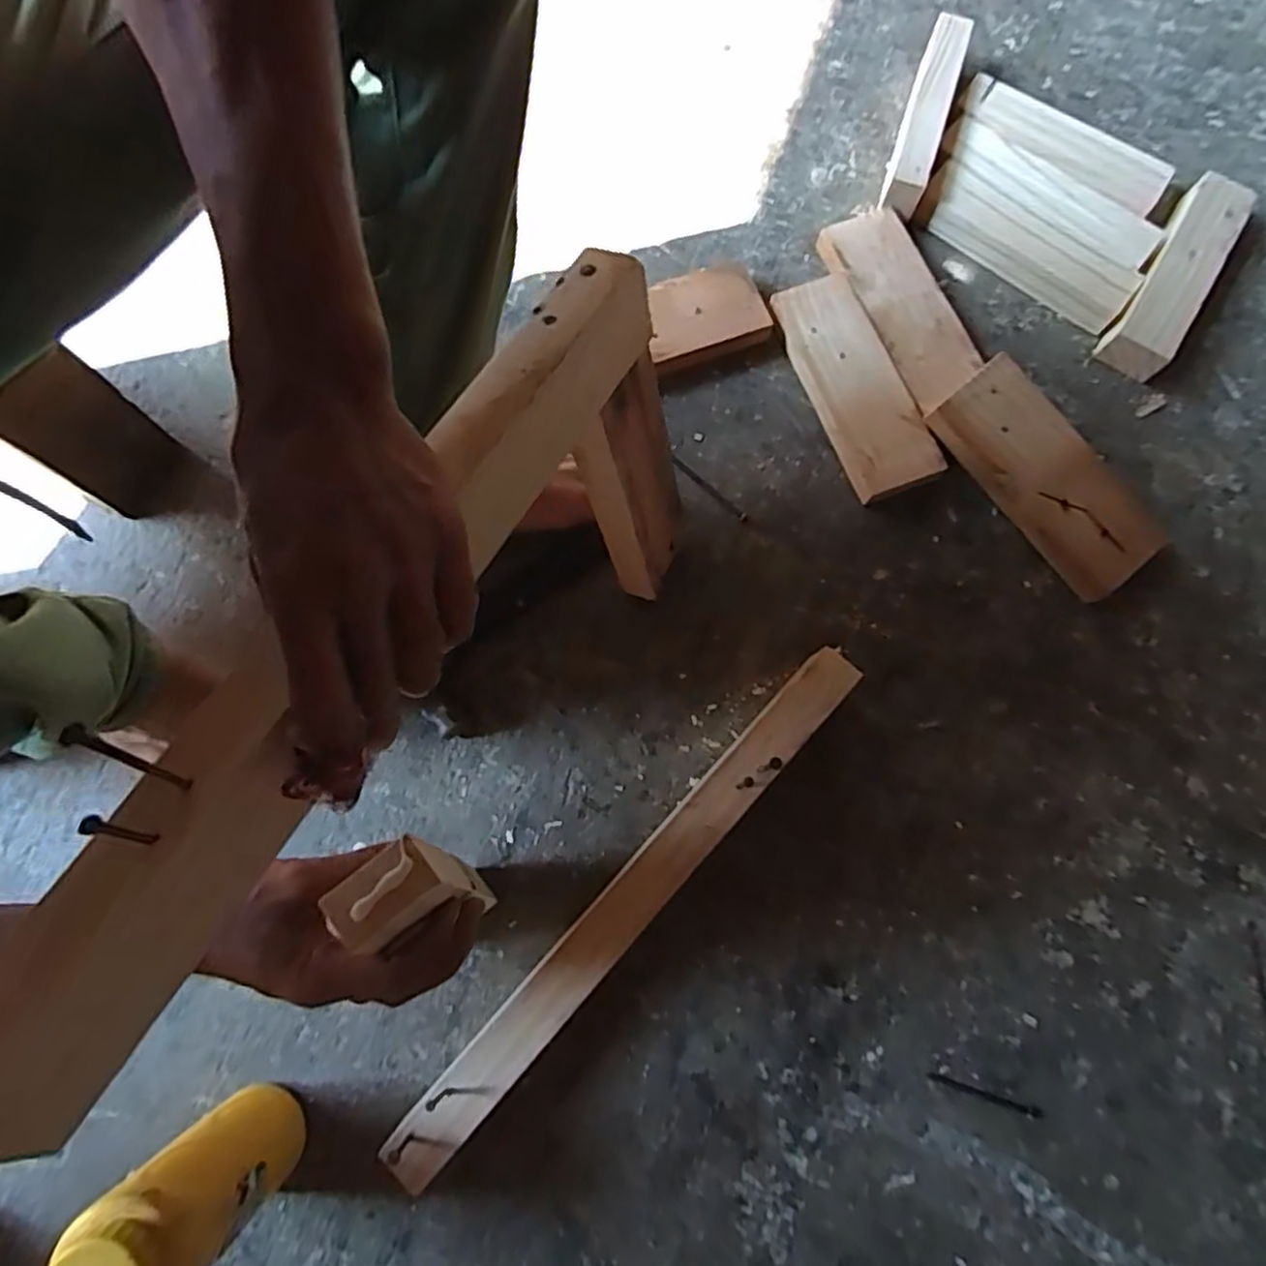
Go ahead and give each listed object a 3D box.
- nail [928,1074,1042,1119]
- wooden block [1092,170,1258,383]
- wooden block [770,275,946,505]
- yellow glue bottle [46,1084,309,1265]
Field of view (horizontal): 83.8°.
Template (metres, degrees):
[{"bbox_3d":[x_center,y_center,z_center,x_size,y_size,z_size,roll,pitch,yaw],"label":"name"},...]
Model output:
[{"bbox_3d":[0.245,0.321,0.489,0.080,0.004,0.007,18,77,3],"label":"nail"},{"bbox_3d":[0.479,-0.316,0.622,0.055,0.042,0.215,32,80,9],"label":"wooden block"},{"bbox_3d":[0.185,-0.209,0.599,0.071,0.025,0.199,-20,78,-6],"label":"wooden block"},{"bbox_3d":[-0.242,0.310,0.392,0.062,0.171,0.064,0,77,2],"label":"yellow glue bottle"}]

